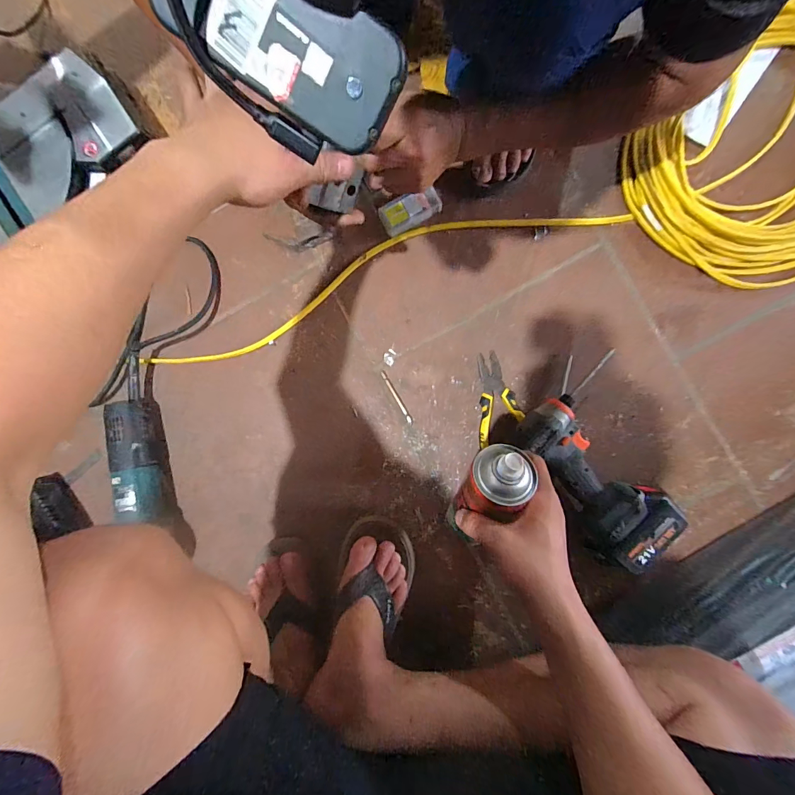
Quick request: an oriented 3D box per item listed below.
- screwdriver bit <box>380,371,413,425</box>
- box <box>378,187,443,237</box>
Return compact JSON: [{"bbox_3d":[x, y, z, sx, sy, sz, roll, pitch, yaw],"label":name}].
[{"bbox_3d":[-0.001,-0.001,0.596,0.010,0.004,0.094,-30,86,4],"label":"screwdriver bit"},{"bbox_3d":[0.021,-0.294,0.587,0.095,0.022,0.044,-25,86,5],"label":"box"}]

